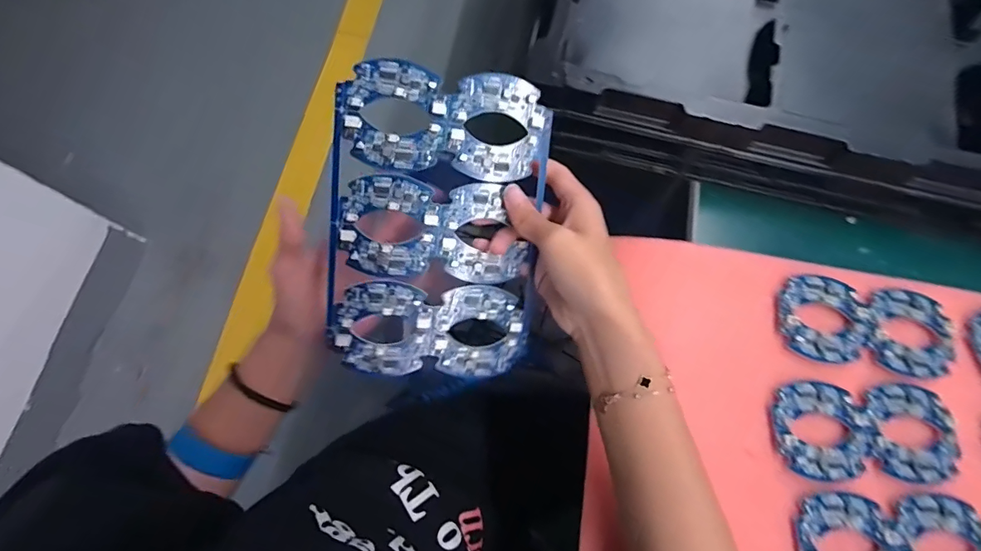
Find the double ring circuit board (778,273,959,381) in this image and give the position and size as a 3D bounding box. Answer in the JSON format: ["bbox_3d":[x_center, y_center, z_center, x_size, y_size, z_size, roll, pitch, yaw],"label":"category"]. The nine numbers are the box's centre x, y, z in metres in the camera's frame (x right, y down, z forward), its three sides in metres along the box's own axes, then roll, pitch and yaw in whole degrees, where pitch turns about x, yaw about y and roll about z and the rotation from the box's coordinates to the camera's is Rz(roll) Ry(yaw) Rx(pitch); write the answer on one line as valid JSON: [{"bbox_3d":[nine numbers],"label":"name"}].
[{"bbox_3d":[0.285,0.037,0.349,0.127,0.007,0.065,12,73,1],"label":"double ring circuit board"}]

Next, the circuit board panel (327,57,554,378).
[{"bbox_3d":[-0.034,-0.031,0.308,0.135,0.007,0.199,4,100,-12],"label":"circuit board panel"}]

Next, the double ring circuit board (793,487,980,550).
[{"bbox_3d":[0.267,0.178,0.302,0.125,0.006,0.067,3,70,-2],"label":"double ring circuit board"}]

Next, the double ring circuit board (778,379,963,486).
[{"bbox_3d":[0.264,0.109,0.326,0.125,0.006,0.067,3,70,-2],"label":"double ring circuit board"}]

